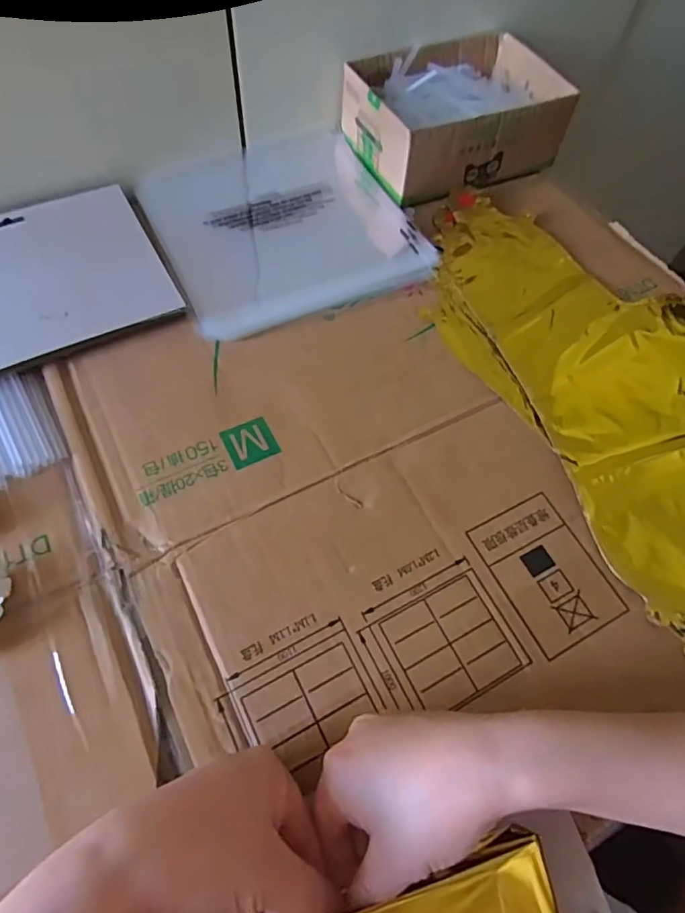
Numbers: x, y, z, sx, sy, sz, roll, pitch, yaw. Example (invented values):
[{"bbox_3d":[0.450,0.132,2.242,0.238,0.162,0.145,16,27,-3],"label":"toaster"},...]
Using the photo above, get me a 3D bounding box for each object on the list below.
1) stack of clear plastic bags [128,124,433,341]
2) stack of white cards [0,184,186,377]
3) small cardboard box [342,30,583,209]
[{"bbox_3d":[-0.058,-0.216,0.486,0.213,0.017,0.233,-20,64,-14],"label":"stack of clear plastic bags"},{"bbox_3d":[-0.241,-0.137,0.418,0.194,0.010,0.155,-24,65,-16],"label":"stack of white cards"},{"bbox_3d":[0.111,-0.335,0.525,0.193,0.065,0.139,-23,65,-15],"label":"small cardboard box"}]

